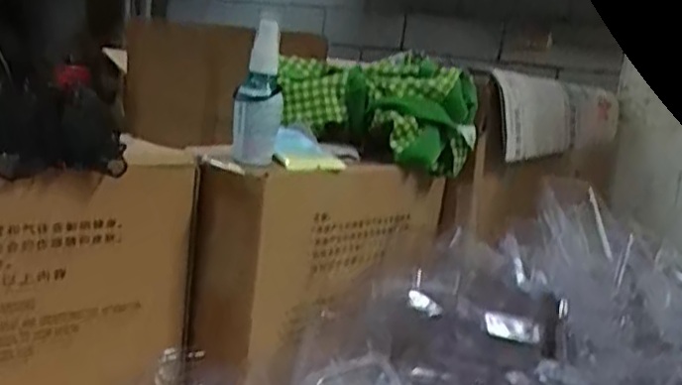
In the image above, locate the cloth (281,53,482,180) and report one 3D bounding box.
[{"bbox_3d":[0.035,-0.084,0.707,0.195,0.097,0.100,11,11,18],"label":"cloth"}]

